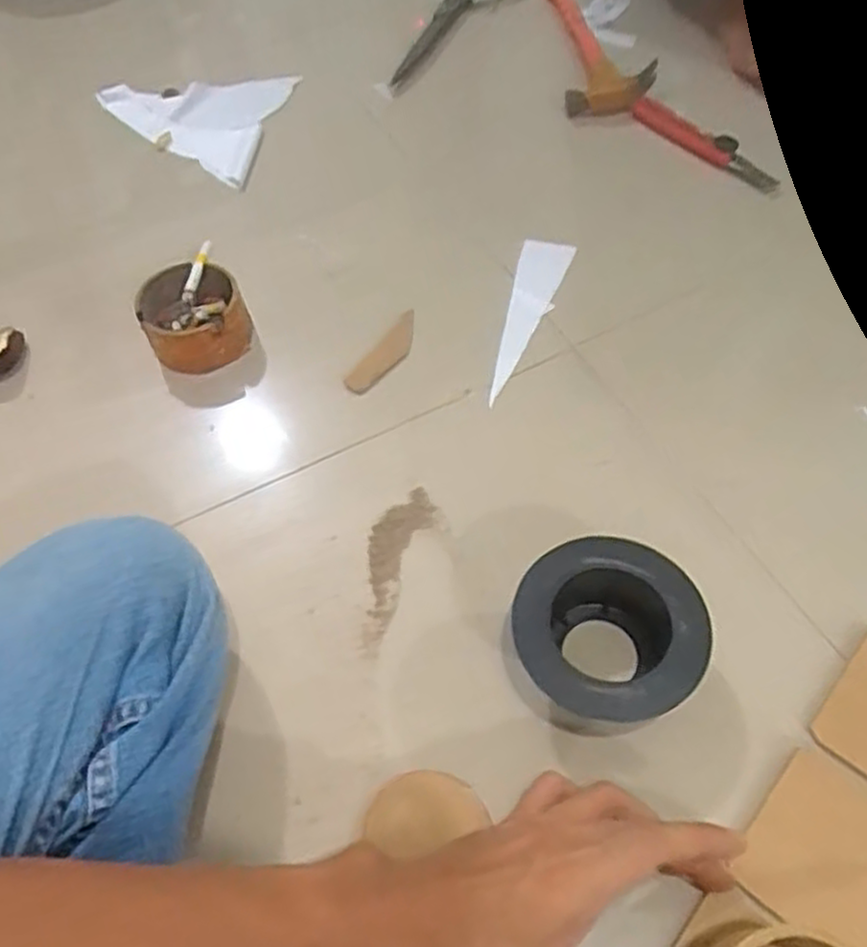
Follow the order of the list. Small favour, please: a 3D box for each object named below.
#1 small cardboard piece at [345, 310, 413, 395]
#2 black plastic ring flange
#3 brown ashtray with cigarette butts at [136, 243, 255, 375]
[{"bbox_3d":[-0.036,-0.096,0.618,0.025,0.005,0.091,27,62,22],"label":"small cardboard piece"},{"bbox_3d":[0.104,0.096,0.452,0.105,0.055,0.102,-3,55,4],"label":"black plastic ring flange"},{"bbox_3d":[-0.197,-0.131,0.634,0.083,0.049,0.091,-23,56,-11],"label":"brown ashtray with cigarette butts"}]

